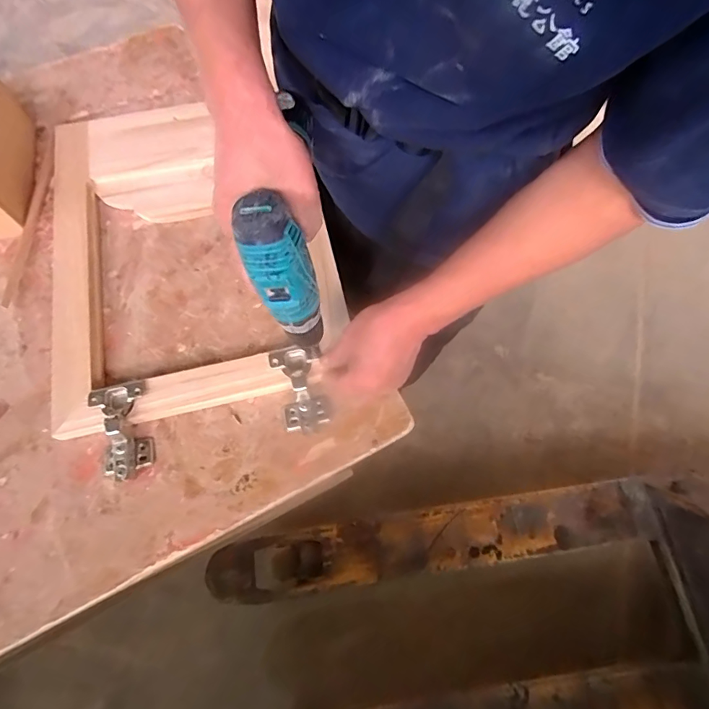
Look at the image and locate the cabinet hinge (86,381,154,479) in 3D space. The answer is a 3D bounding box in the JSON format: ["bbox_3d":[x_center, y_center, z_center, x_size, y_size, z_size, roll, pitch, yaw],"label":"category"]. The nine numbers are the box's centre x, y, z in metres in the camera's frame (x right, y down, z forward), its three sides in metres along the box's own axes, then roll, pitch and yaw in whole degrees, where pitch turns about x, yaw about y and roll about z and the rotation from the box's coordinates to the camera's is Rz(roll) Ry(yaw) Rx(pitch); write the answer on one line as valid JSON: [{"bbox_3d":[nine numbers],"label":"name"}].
[{"bbox_3d":[-0.263,0.085,0.492,0.061,0.034,0.110,-10,69,-5],"label":"cabinet hinge"}]

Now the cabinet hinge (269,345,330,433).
[{"bbox_3d":[-0.062,0.040,0.508,0.054,0.026,0.104,-14,72,-6],"label":"cabinet hinge"}]

